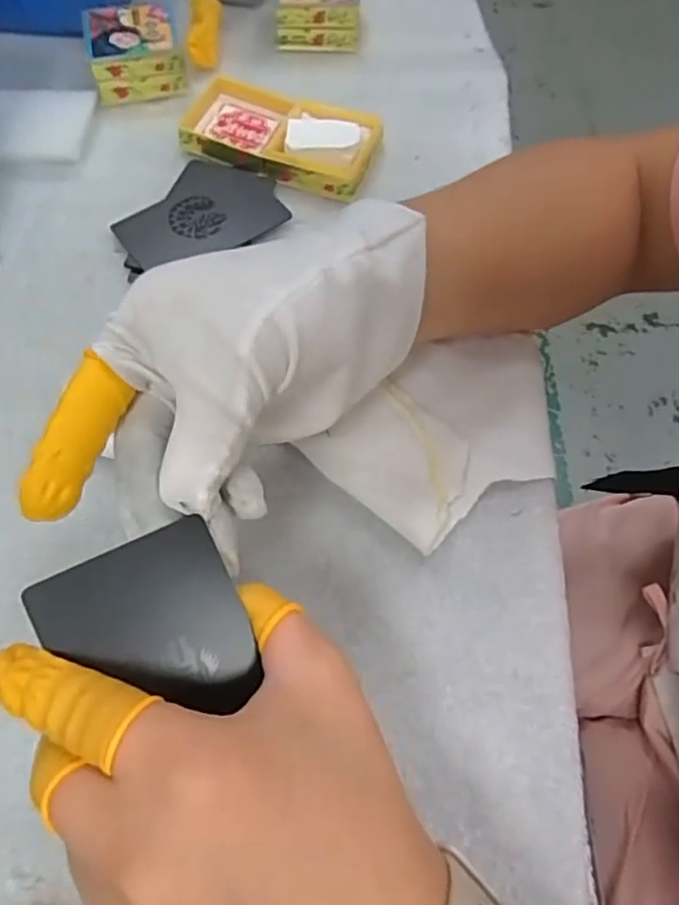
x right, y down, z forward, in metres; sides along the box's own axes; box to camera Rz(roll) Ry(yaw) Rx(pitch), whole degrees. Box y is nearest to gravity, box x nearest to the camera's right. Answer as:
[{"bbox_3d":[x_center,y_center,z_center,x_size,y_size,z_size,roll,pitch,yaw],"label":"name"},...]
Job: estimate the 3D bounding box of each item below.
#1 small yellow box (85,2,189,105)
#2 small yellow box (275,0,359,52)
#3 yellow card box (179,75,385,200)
[{"bbox_3d":[-0.128,-0.252,0.392,0.054,0.027,0.049,-11,64,-8],"label":"small yellow box"},{"bbox_3d":[-0.014,-0.301,0.422,0.053,0.032,0.049,2,63,-1],"label":"small yellow box"},{"bbox_3d":[-0.037,-0.190,0.368,0.116,0.019,0.059,19,64,8],"label":"yellow card box"}]

